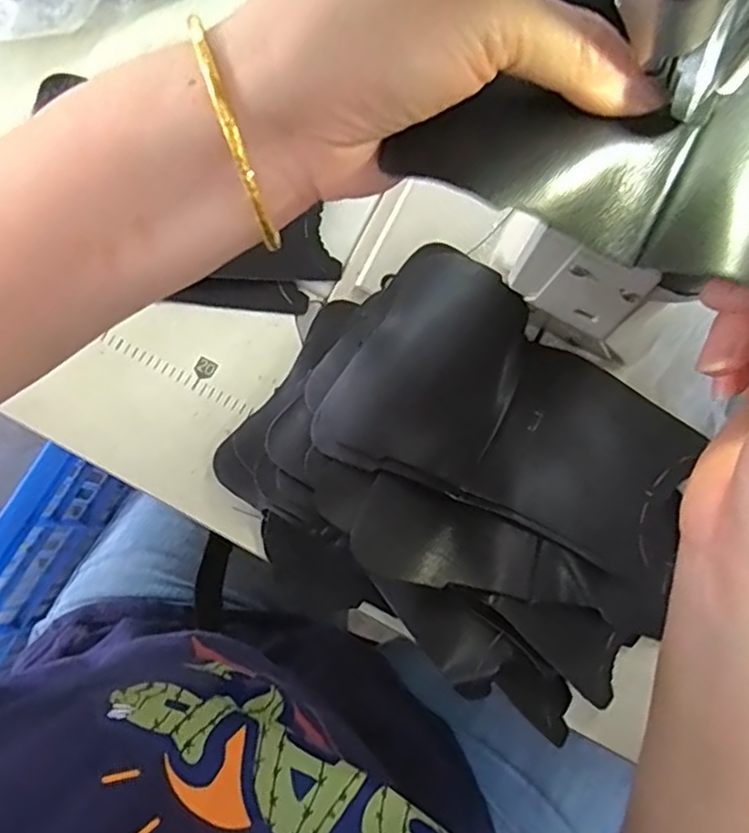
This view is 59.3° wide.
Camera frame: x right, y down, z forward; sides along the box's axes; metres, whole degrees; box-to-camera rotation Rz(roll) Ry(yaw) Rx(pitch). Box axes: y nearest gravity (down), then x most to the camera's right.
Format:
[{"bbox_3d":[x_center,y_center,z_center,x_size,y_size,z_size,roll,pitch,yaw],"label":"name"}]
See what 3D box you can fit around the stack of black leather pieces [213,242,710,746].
[{"bbox_3d":[0.043,0.032,0.325,0.218,0.058,0.176,38,81,7],"label":"stack of black leather pieces"}]

